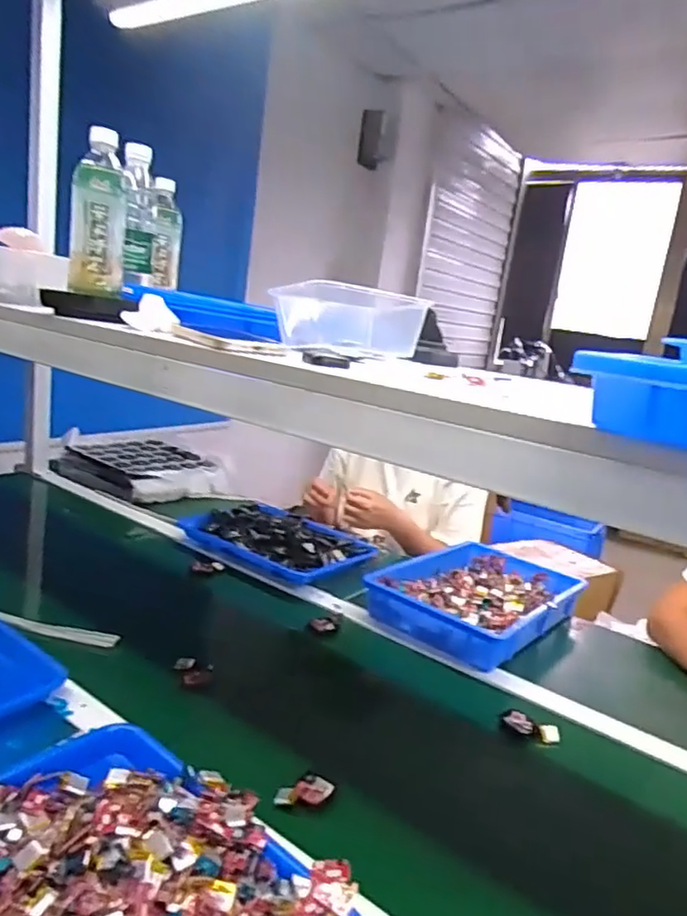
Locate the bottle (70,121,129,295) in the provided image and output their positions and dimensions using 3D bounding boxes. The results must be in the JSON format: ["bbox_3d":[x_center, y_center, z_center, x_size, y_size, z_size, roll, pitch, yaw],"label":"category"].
[{"bbox_3d":[-0.305,-0.301,0.795,0.063,0.185,0.068,2,14,-21],"label":"bottle"}]

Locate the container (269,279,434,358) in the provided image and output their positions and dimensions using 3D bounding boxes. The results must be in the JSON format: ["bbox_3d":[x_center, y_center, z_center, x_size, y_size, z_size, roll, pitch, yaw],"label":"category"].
[{"bbox_3d":[0.007,-0.153,0.701,0.164,0.066,0.088,-5,18,-44],"label":"container"}]

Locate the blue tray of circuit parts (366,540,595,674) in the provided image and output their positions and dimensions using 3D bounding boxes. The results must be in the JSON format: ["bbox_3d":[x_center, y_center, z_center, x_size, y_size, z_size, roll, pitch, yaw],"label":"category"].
[{"bbox_3d":[0.219,0.223,1.060,0.259,0.050,0.356,17,16,37],"label":"blue tray of circuit parts"}]

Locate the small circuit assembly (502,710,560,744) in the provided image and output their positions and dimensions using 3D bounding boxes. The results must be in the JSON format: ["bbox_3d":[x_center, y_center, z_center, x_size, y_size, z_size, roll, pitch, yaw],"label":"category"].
[{"bbox_3d":[0.231,0.331,0.787,0.068,0.014,0.025,14,15,28],"label":"small circuit assembly"}]

